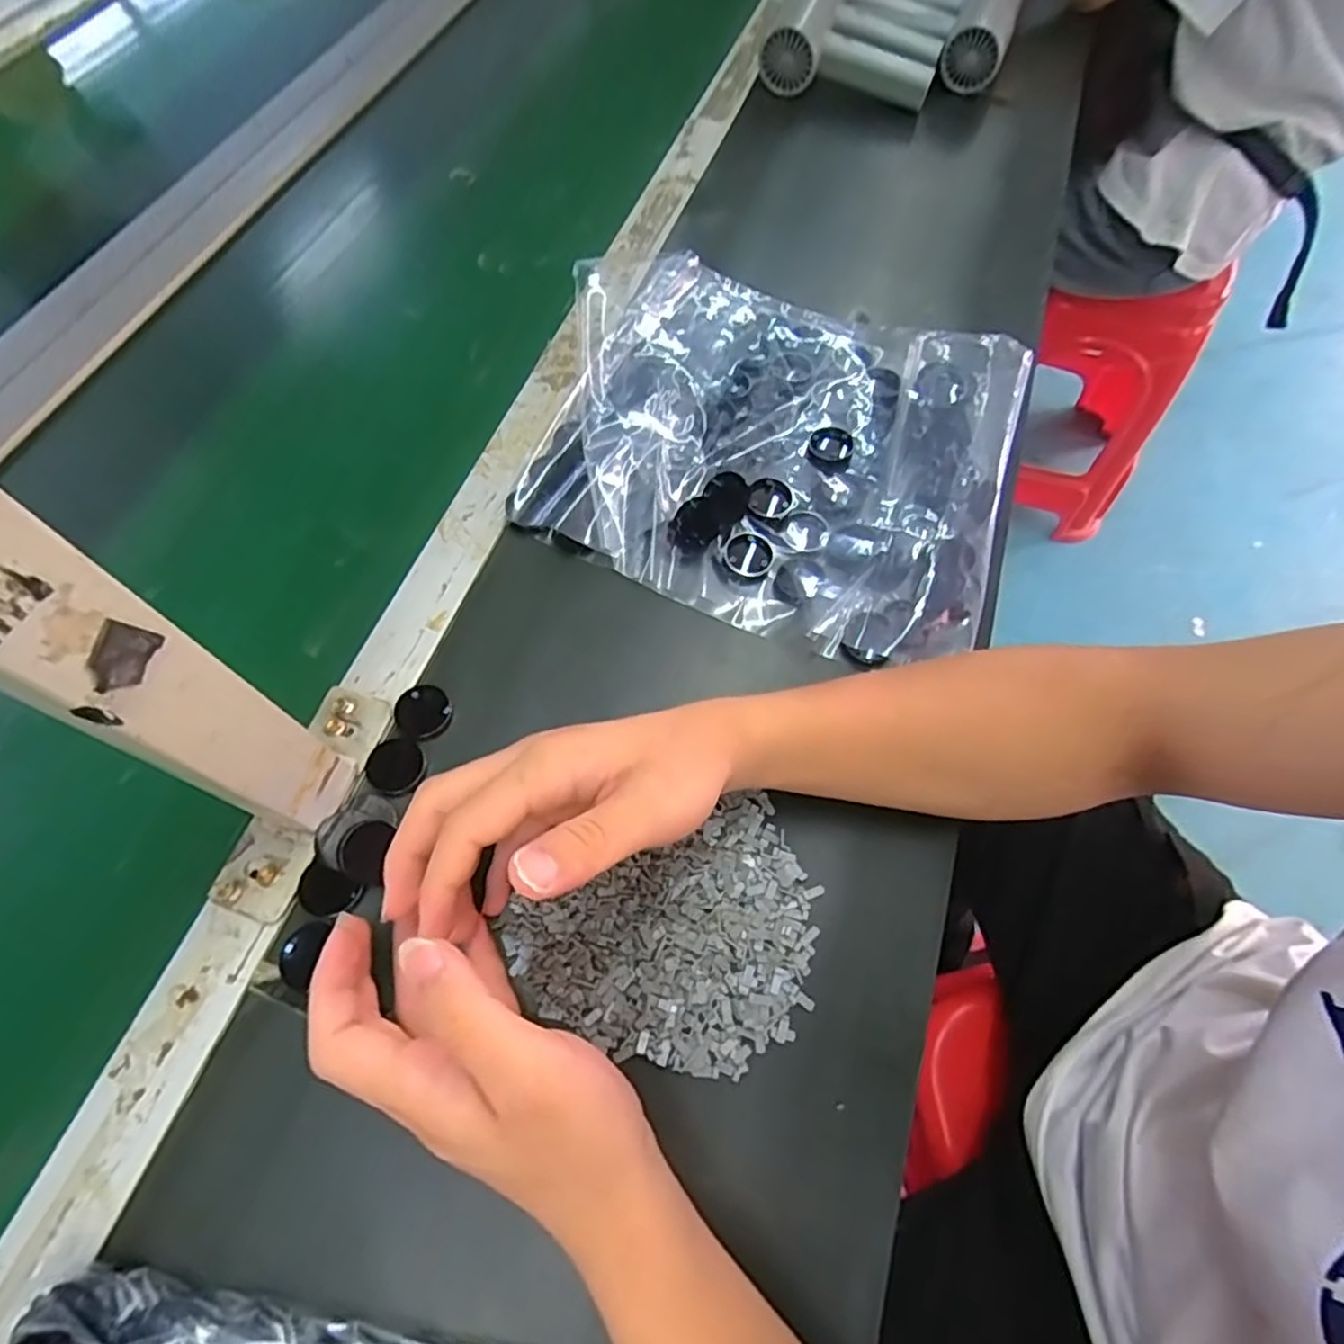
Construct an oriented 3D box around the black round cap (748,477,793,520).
[{"bbox_3d":[0.063,-0.111,0.449,0.027,0.010,0.028,0,63,-1],"label":"black round cap"}]

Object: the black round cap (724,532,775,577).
[{"bbox_3d":[0.049,-0.072,0.439,0.030,0.013,0.029,0,63,-1],"label":"black round cap"}]

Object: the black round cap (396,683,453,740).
[{"bbox_3d":[-0.138,0.021,0.388,0.030,0.005,0.028,0,63,-1],"label":"black round cap"}]

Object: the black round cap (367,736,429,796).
[{"bbox_3d":[-0.148,0.051,0.377,0.028,0.006,0.030,0,63,-1],"label":"black round cap"}]

